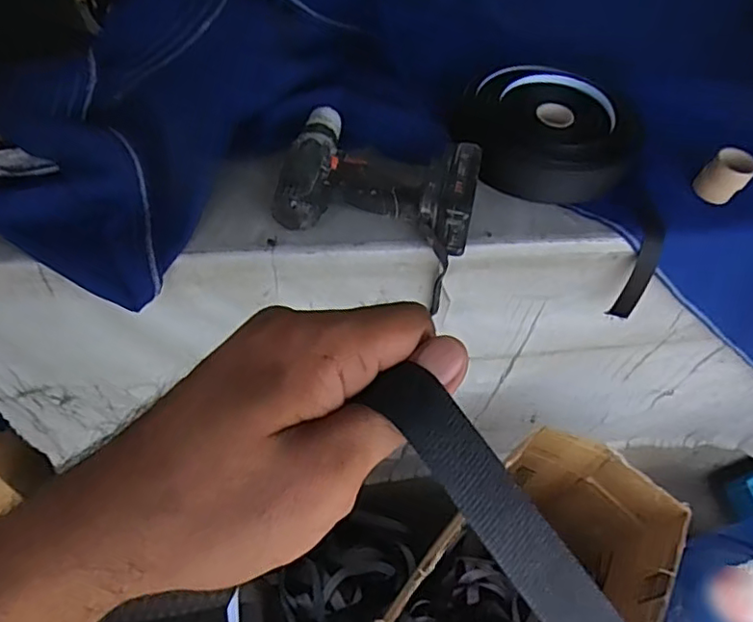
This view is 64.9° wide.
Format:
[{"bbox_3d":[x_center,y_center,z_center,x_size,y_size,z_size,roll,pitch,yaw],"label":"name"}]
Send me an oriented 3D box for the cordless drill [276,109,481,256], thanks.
[{"bbox_3d":[0.006,-0.155,0.646,0.203,0.060,0.168,10,54,4],"label":"cordless drill"}]

